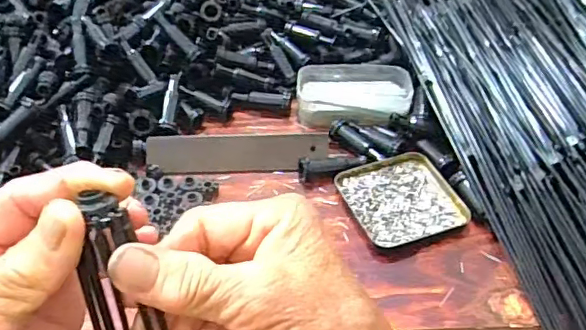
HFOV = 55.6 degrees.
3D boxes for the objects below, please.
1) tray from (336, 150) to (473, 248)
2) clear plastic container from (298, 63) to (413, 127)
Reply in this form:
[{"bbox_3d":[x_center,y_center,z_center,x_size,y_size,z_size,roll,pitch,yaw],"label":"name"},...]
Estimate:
[{"bbox_3d":[0.098,0.029,0.513,0.096,0.014,0.093,-14,46,-14],"label":"tray"},{"bbox_3d":[0.067,-0.075,0.599,0.122,0.034,0.077,3,44,2],"label":"clear plastic container"}]

